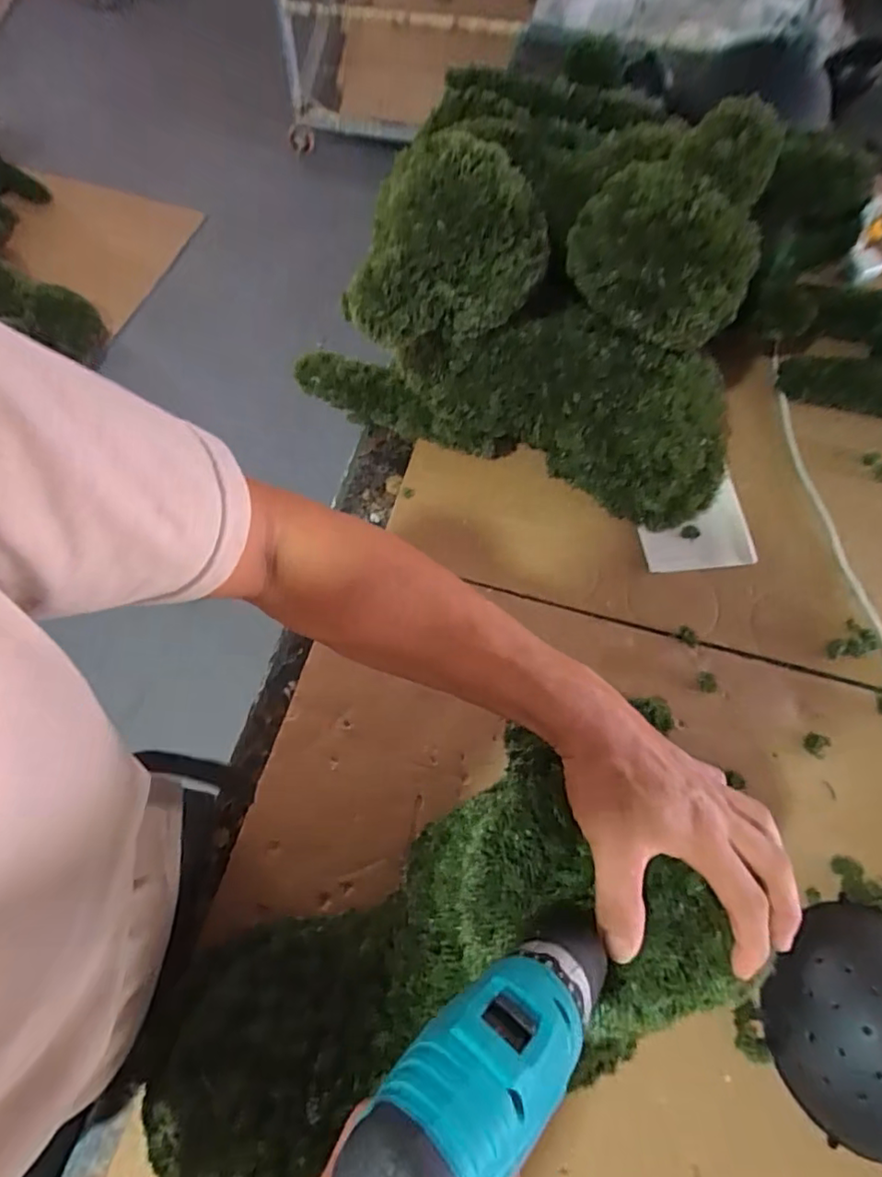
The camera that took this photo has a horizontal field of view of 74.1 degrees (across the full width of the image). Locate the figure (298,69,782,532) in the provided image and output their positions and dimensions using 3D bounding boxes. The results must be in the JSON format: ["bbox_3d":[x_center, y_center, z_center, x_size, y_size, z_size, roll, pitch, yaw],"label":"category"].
[{"bbox_3d":[0.110,-0.329,0.729,0.584,0.340,0.288,19,67,7],"label":"figure"}]

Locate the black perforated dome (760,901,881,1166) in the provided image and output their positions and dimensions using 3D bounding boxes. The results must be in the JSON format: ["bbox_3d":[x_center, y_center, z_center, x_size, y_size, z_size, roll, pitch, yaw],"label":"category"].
[{"bbox_3d":[0.415,0.409,0.535,0.190,0.106,0.175,1,66,-1],"label":"black perforated dome"}]

